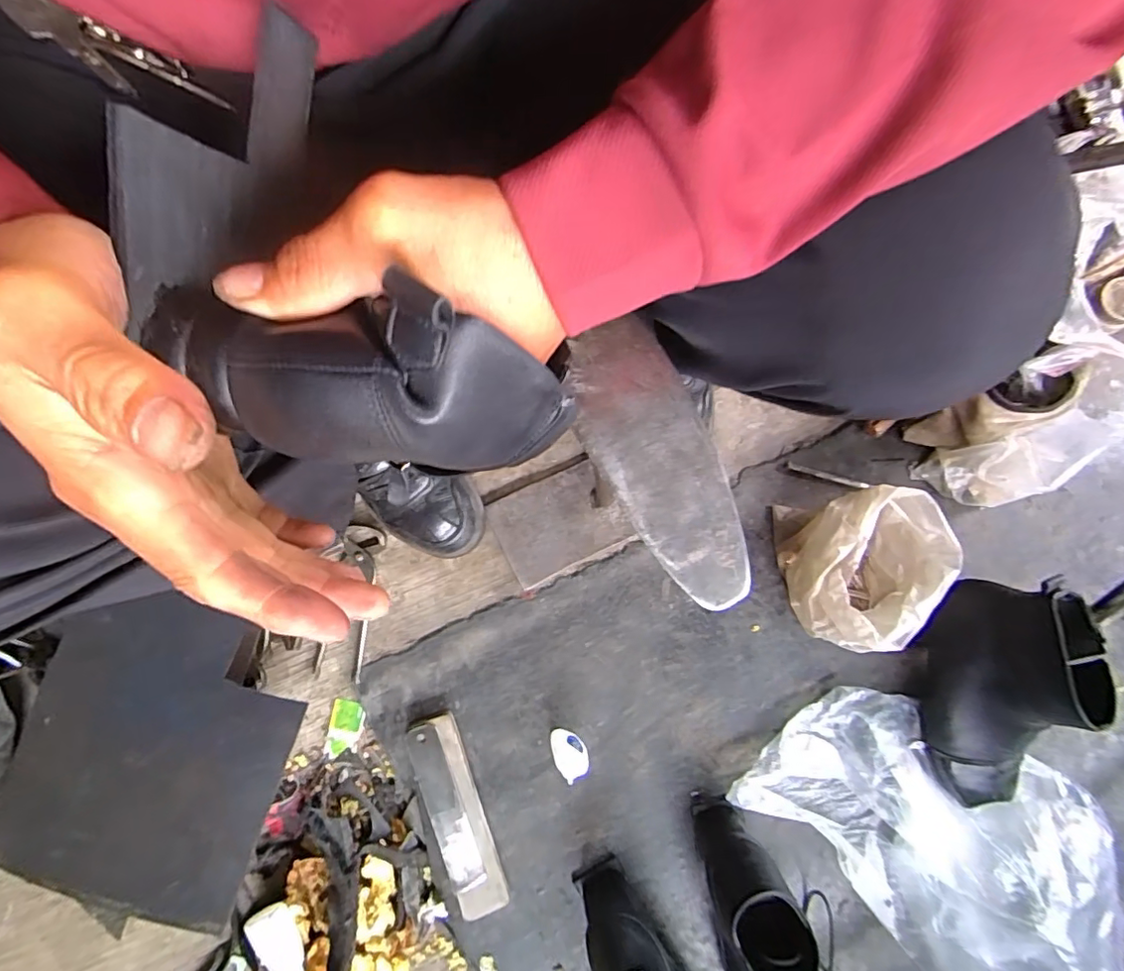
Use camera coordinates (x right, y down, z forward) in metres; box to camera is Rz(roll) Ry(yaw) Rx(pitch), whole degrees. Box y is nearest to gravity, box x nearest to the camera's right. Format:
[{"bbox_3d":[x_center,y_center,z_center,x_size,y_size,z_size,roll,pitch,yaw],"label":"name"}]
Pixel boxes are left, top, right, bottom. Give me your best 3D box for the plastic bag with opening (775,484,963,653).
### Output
[{"bbox_3d":[0.288,0.075,0.540,0.162,0.106,0.124,-40,82,-5],"label":"plastic bag with opening"}]

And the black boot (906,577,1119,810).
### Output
[{"bbox_3d":[0.405,0.193,0.506,0.109,0.137,0.209,5,81,2],"label":"black boot"}]

